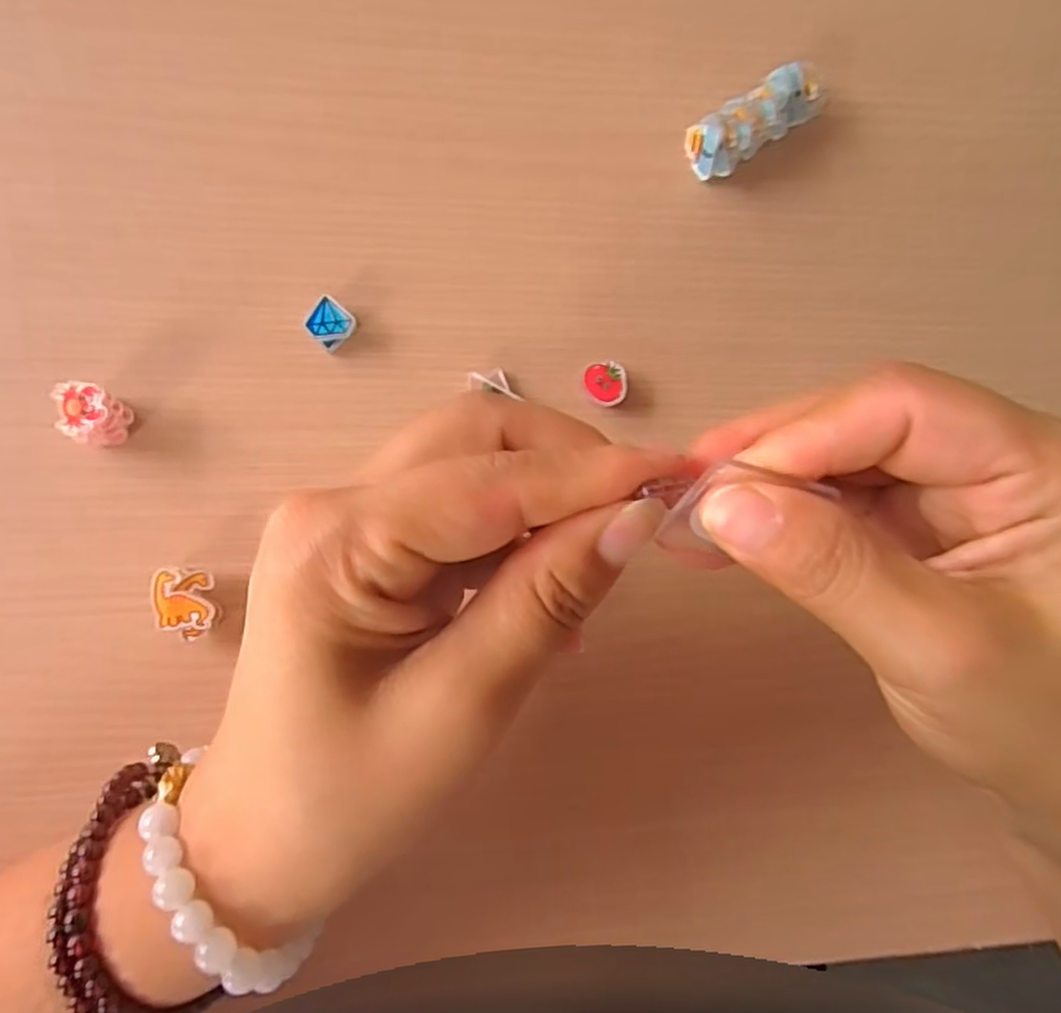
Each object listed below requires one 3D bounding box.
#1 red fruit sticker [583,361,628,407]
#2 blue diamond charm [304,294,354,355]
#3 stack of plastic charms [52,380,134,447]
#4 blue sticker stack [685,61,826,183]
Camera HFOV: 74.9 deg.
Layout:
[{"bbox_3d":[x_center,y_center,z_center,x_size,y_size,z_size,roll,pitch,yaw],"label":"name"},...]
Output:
[{"bbox_3d":[0.024,-0.038,0.220,0.014,0.007,0.014,-14,87,-8],"label":"red fruit sticker"},{"bbox_3d":[-0.061,-0.055,0.211,0.012,0.010,0.013,34,82,-2],"label":"blue diamond charm"},{"bbox_3d":[-0.125,-0.026,0.198,0.014,0.017,0.015,3,85,-6],"label":"stack of plastic charms"},{"bbox_3d":[0.073,-0.126,0.228,0.046,0.018,0.017,-35,89,-8],"label":"blue sticker stack"}]

